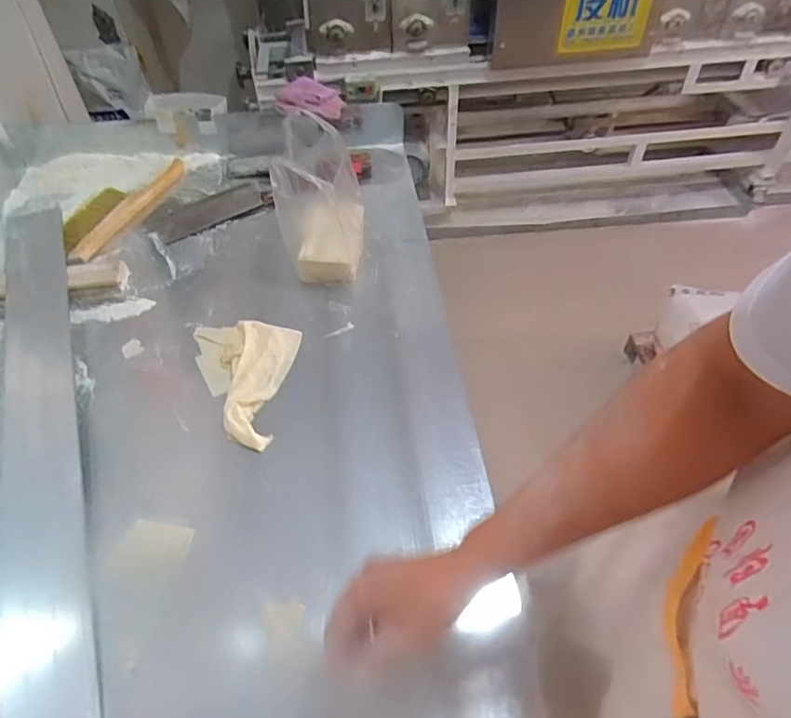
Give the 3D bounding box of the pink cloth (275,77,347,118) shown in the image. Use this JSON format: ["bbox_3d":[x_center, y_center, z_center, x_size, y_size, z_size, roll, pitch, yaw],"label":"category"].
[{"bbox_3d":[-0.175,-0.537,1.134,0.132,0.075,0.031,-4,6,-13],"label":"pink cloth"}]

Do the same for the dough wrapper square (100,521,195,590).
[{"bbox_3d":[-0.279,0.221,0.631,0.080,0.005,0.073,7,45,5],"label":"dough wrapper square"}]

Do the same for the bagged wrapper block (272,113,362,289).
[{"bbox_3d":[-0.119,-0.262,0.912,0.124,0.220,0.193,1,50,1],"label":"bagged wrapper block"}]

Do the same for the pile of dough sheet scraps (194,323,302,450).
[{"bbox_3d":[-0.239,0.025,0.809,0.159,0.025,0.213,5,50,4],"label":"pile of dough sheet scraps"}]

